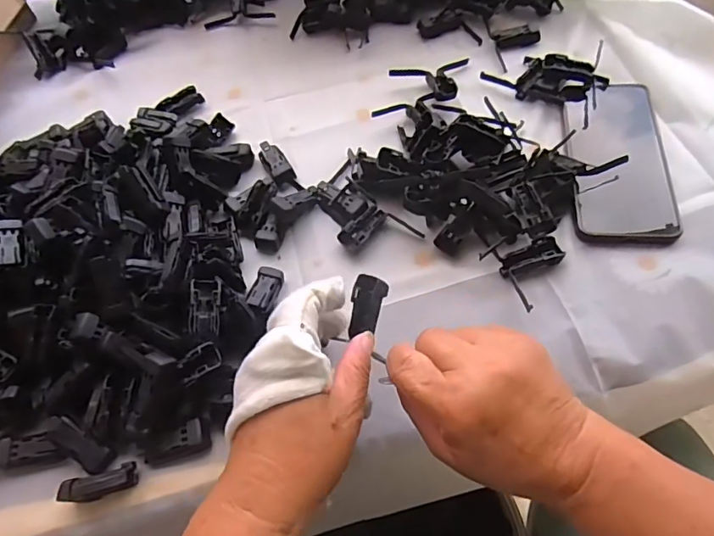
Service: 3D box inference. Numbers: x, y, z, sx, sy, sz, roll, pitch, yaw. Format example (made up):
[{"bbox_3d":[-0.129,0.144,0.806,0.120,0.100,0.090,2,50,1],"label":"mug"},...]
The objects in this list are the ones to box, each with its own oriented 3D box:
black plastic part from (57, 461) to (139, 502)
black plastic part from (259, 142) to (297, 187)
[{"bbox_3d":[-0.174,0.144,0.332,0.048,0.008,0.015,-16,62,-6],"label":"black plastic part"},{"bbox_3d":[-0.075,-0.097,0.463,0.023,0.011,0.049,-28,64,-12],"label":"black plastic part"}]

